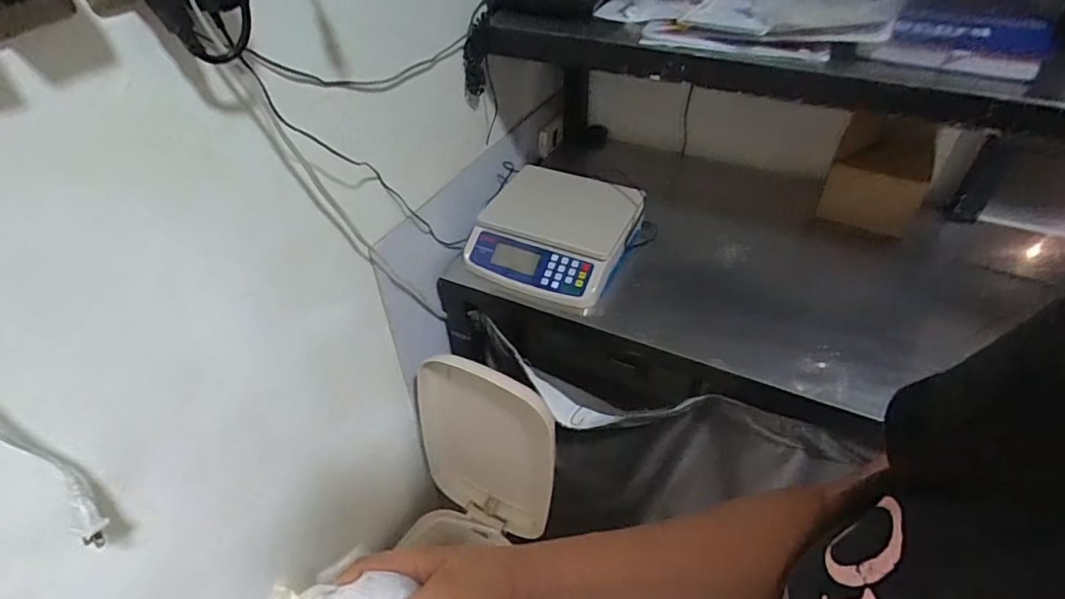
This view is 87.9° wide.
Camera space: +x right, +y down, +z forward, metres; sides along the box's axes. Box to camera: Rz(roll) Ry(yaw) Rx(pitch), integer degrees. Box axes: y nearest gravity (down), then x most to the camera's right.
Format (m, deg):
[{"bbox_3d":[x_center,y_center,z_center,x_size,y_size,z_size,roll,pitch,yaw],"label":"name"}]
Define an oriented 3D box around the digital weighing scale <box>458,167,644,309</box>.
[{"bbox_3d":[0.033,-0.105,0.888,0.235,0.083,0.234,16,46,18],"label":"digital weighing scale"}]

